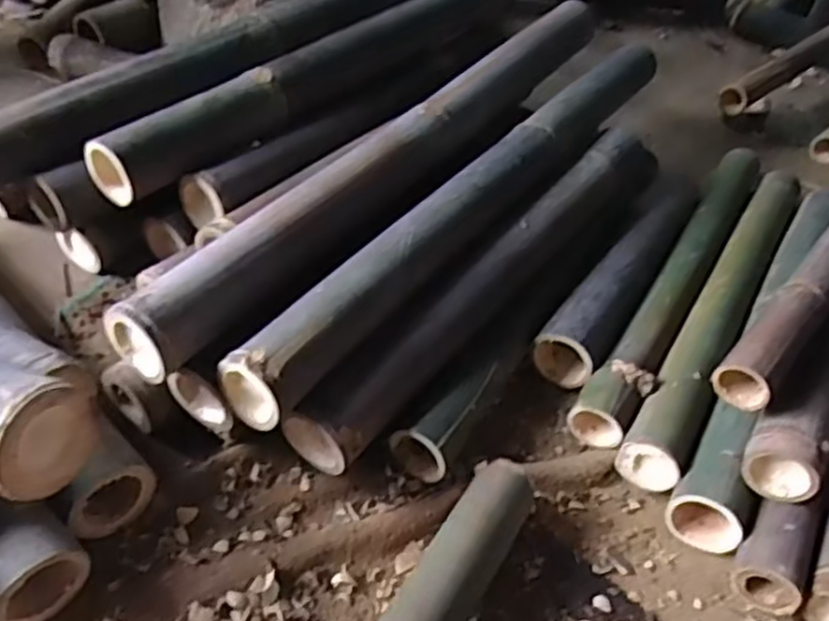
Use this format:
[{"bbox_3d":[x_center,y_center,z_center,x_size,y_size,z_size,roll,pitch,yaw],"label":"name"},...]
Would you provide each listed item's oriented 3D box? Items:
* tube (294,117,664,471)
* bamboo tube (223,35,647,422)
[{"bbox_3d":[0.117,-0.057,0.836,0.081,0.083,0.660,33,48,22],"label":"tube"},{"bbox_3d":[0.100,-0.150,0.860,0.077,0.069,0.819,31,47,20],"label":"bamboo tube"}]

